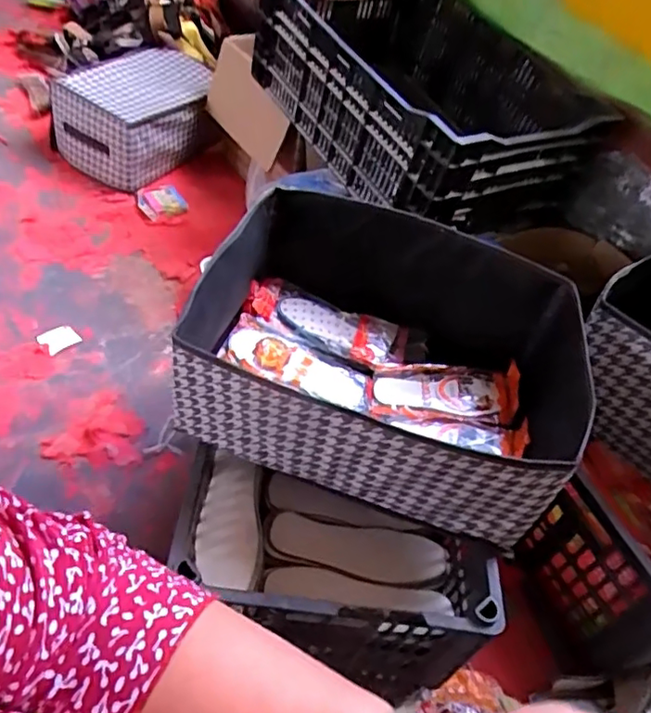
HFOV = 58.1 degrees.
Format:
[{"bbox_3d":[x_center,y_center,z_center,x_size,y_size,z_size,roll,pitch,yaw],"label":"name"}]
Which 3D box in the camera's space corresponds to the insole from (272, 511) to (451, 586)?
[{"bbox_3d":[0.041,0.239,0.732,0.214,0.020,0.063,7,46,0],"label":"insole"}]

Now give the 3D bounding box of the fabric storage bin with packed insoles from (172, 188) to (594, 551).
[{"bbox_3d":[0.060,0.001,0.689,0.393,0.188,0.327,15,46,7],"label":"fabric storage bin with packed insoles"}]

